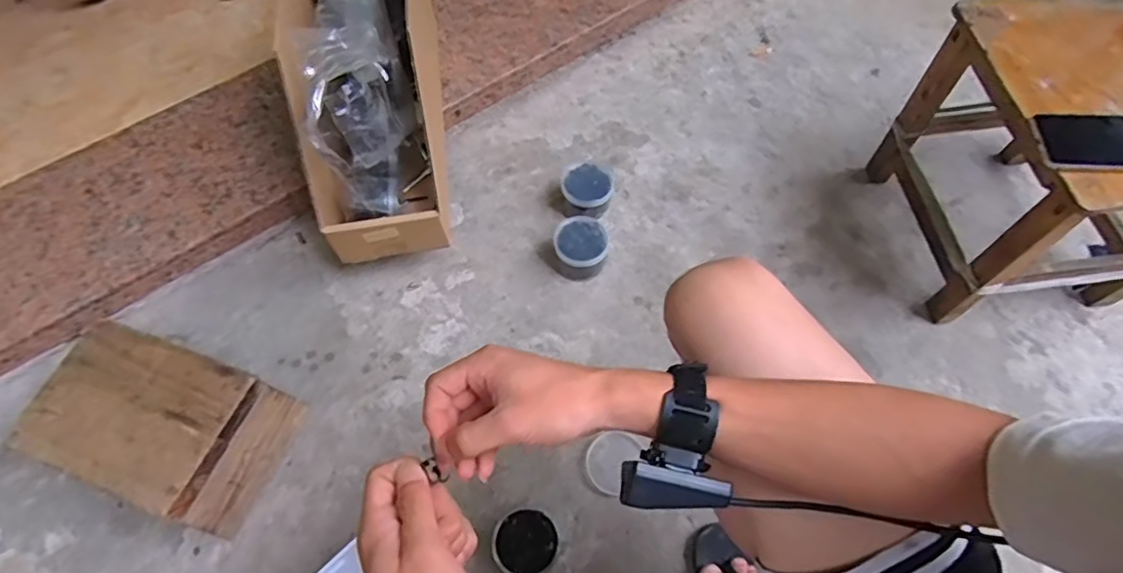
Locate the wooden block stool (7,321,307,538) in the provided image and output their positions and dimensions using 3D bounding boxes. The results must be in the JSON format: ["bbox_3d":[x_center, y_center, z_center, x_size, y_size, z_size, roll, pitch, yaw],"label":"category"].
[{"bbox_3d":[-0.505,0.181,0.759,0.240,0.151,0.175,18,64,10],"label":"wooden block stool"}]

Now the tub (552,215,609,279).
[{"bbox_3d":[0.031,-0.062,0.938,0.084,0.072,0.087,1,69,-1],"label":"tub"}]

